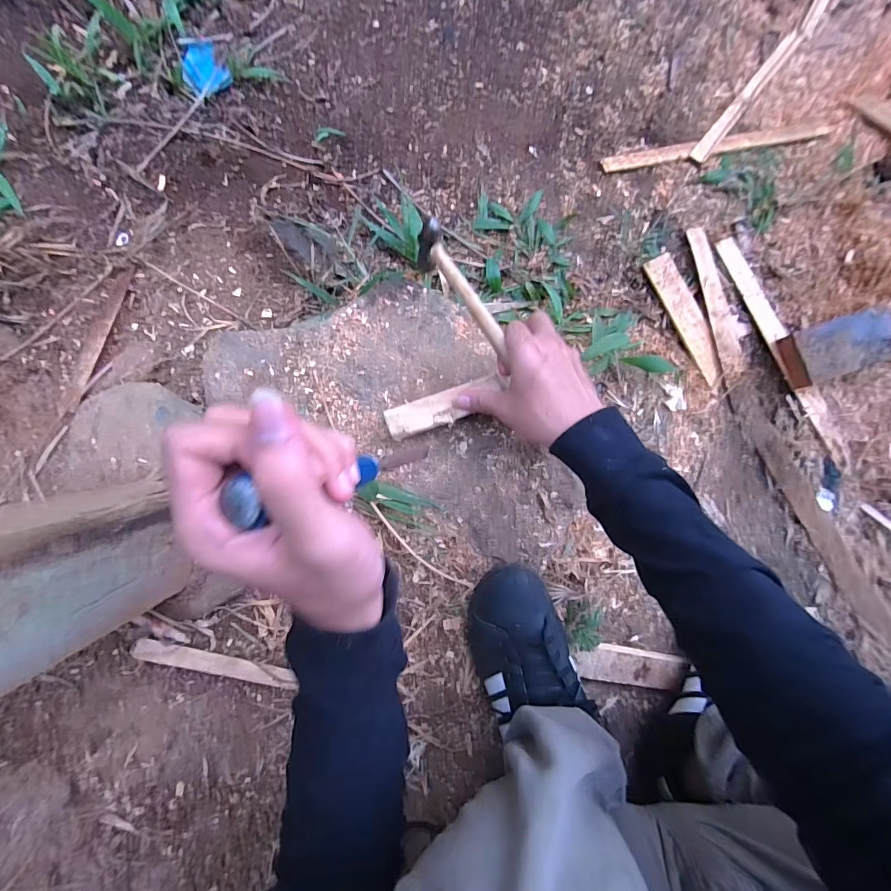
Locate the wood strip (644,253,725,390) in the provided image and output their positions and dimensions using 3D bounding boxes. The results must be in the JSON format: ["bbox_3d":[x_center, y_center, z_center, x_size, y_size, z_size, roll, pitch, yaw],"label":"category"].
[{"bbox_3d":[0.388,-0.202,0.672,0.049,0.009,0.220,-25,88,0],"label":"wood strip"}]

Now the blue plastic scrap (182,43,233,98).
[{"bbox_3d":[-0.357,-0.554,0.623,0.063,0.004,0.093,-31,83,-17],"label":"blue plastic scrap"}]

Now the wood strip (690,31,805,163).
[{"bbox_3d":[0.529,-0.613,0.733,0.026,0.010,0.373,40,77,0],"label":"wood strip"}]

